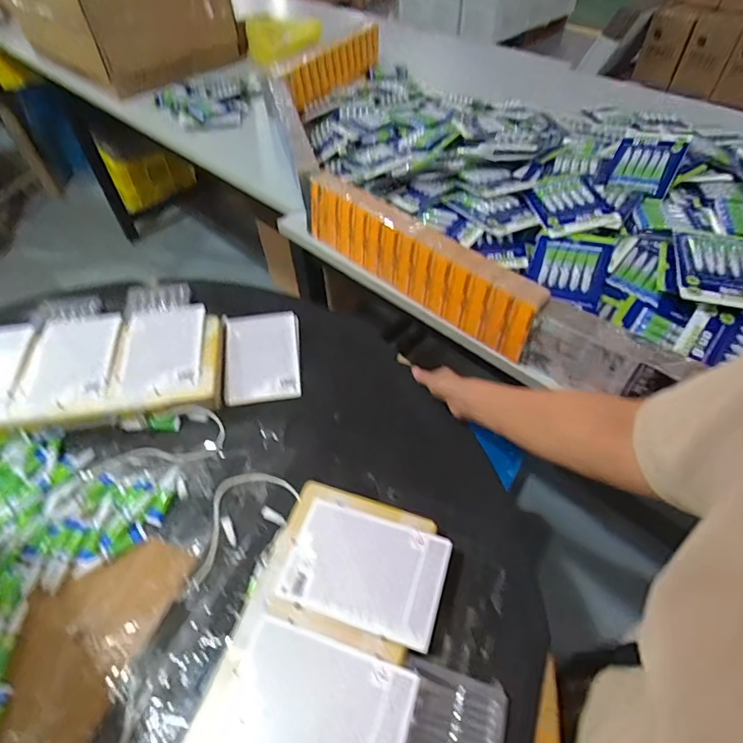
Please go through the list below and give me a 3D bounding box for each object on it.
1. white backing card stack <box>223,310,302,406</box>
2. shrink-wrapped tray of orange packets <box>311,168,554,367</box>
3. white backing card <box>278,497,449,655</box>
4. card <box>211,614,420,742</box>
[{"bbox_3d":[-0.178,-0.029,0.765,0.123,0.011,0.175,-8,59,-1],"label":"white backing card stack"},{"bbox_3d":[0.077,-0.204,0.834,0.499,0.117,0.082,37,60,28],"label":"shrink-wrapped tray of orange packets"},{"bbox_3d":[-0.006,0.217,0.523,0.169,0.008,0.115,14,52,13],"label":"white backing card"},{"bbox_3d":[-0.051,0.315,0.440,0.166,0.009,0.115,14,52,14],"label":"card"}]

